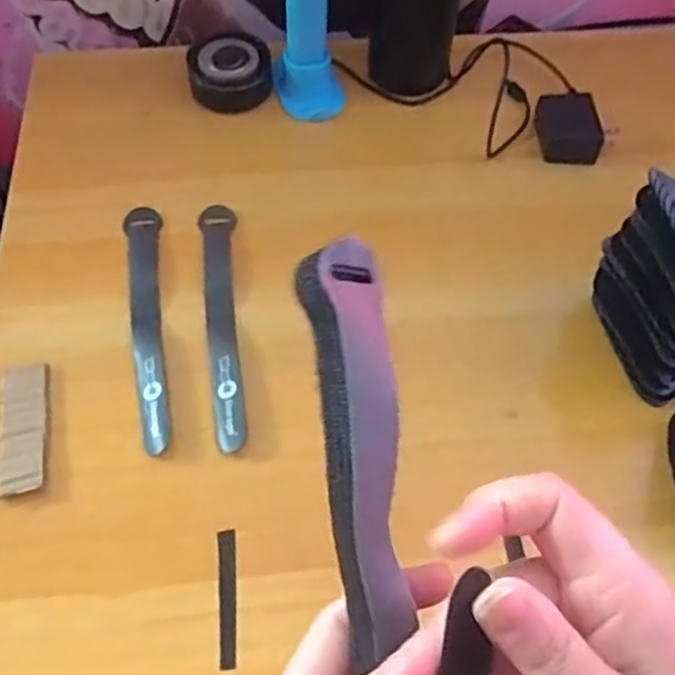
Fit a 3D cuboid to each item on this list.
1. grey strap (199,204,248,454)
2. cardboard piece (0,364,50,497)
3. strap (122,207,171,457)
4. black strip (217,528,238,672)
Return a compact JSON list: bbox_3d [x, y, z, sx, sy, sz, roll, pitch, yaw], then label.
[{"bbox_3d":[-0.078,-0.015,0.489,0.025,0.004,0.200,-2,54,-9],"label":"grey strap"},{"bbox_3d":[-0.189,0.053,0.434,0.027,0.007,0.086,-10,59,-8],"label":"cardboard piece"},{"bbox_3d":[-0.127,-0.015,0.486,0.026,0.006,0.200,-14,56,-3],"label":"strap"},{"bbox_3d":[-0.058,0.138,0.385,0.010,0.004,0.071,-4,58,-5],"label":"black strip"}]

